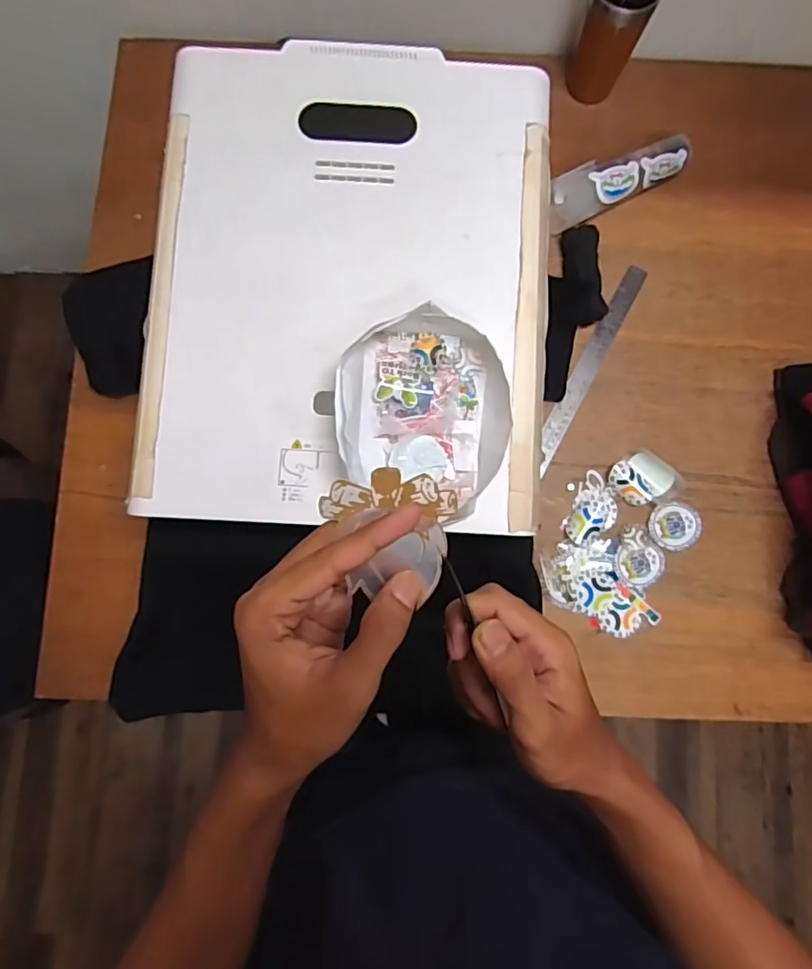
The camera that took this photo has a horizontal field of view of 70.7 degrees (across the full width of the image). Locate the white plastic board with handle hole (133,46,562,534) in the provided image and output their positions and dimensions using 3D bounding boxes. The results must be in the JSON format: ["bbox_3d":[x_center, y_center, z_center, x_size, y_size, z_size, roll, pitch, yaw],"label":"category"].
[{"bbox_3d":[-0.054,-0.210,0.580,0.395,0.025,0.493,3,81,0],"label":"white plastic board with handle hole"}]

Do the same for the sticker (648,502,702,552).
[{"bbox_3d":[0.336,0.052,0.714,0.061,0.009,0.059,0,81,-1],"label":"sticker"}]

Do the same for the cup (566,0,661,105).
[{"bbox_3d":[0.257,-0.570,0.727,0.080,0.142,0.066,22,82,3],"label":"cup"}]

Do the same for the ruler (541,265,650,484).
[{"bbox_3d":[0.237,-0.154,0.744,0.028,0.006,0.303,27,83,10],"label":"ruler"}]

